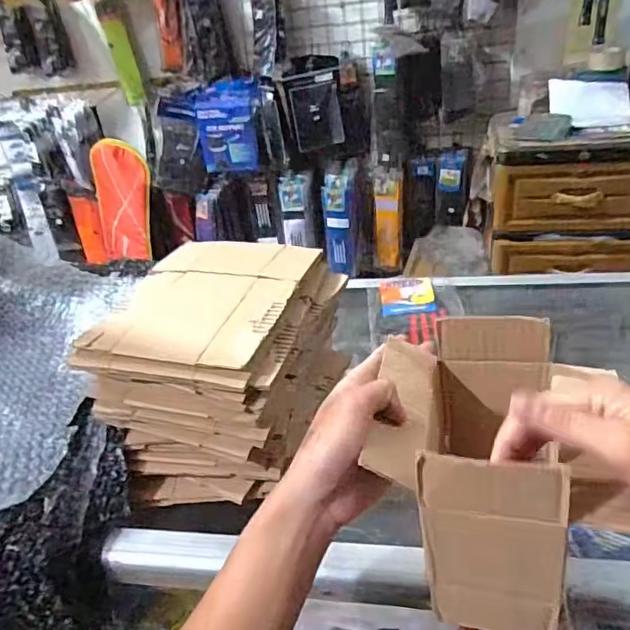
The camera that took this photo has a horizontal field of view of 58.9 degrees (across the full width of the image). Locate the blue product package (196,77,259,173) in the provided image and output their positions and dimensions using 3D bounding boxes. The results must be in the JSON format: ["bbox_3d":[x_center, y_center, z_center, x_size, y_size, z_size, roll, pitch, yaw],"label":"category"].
[{"bbox_3d":[-0.280,-0.618,1.845,0.195,0.275,0.048,-14,33,-11],"label":"blue product package"}]

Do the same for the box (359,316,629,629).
[{"bbox_3d":[0.115,0.101,0.371,0.138,0.148,0.137,2,34,14],"label":"box"}]

